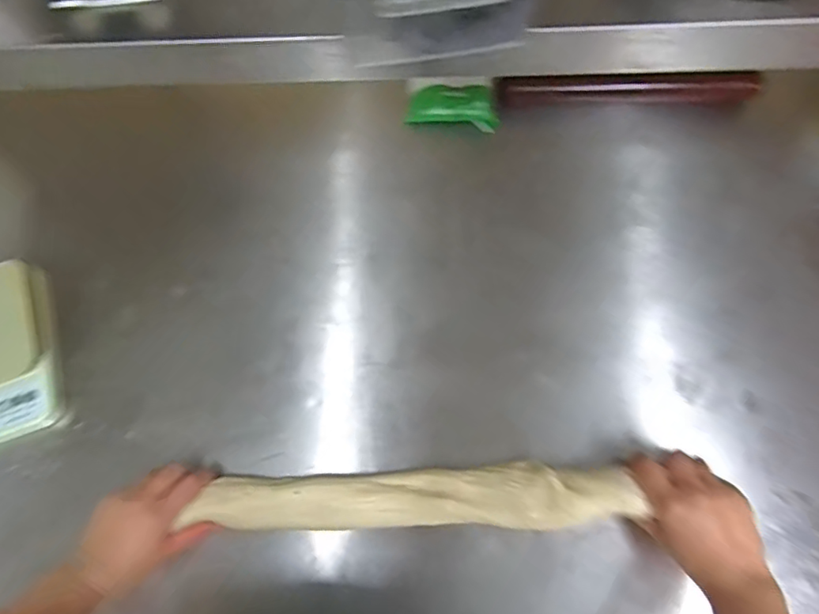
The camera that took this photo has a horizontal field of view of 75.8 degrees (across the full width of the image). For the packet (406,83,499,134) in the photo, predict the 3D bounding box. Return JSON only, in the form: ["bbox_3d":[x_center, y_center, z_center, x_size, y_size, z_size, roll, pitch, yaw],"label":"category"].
[{"bbox_3d":[0.057,-0.260,0.675,0.114,0.055,0.020,10,28,6],"label":"packet"}]

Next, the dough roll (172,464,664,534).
[{"bbox_3d":[0.005,0.186,0.505,0.402,0.046,0.052,-3,68,4],"label":"dough roll"}]

